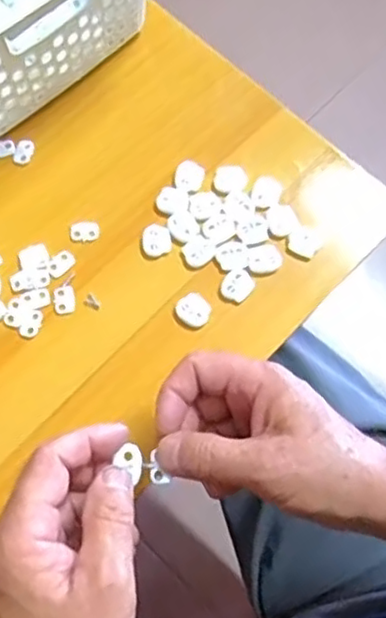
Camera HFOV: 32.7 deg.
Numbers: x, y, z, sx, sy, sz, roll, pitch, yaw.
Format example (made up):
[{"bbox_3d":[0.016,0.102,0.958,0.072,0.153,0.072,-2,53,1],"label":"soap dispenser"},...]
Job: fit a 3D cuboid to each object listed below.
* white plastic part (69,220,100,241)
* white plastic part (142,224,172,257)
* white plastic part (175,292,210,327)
[{"bbox_3d":[-0.076,-0.055,0.458,0.020,0.004,0.014,-4,72,-2],"label":"white plastic part"},{"bbox_3d":[-0.025,-0.048,0.452,0.020,0.004,0.023,-3,71,-2],"label":"white plastic part"},{"bbox_3d":[0.000,0.001,0.438,0.021,0.005,0.023,0,71,-1],"label":"white plastic part"}]

